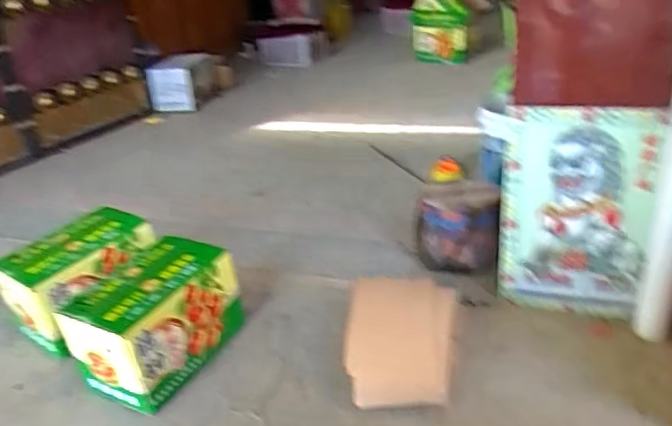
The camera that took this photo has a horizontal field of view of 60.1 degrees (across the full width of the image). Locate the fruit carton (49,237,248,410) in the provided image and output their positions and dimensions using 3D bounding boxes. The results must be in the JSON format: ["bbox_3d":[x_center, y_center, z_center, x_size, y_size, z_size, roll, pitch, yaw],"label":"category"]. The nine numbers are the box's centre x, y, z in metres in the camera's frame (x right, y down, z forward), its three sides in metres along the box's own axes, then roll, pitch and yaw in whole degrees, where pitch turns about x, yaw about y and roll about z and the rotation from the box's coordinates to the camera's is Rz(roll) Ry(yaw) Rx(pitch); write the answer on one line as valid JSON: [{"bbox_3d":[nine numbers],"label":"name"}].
[{"bbox_3d":[-0.463,0.277,1.491,0.261,0.275,0.347,9,27,31],"label":"fruit carton"}]

